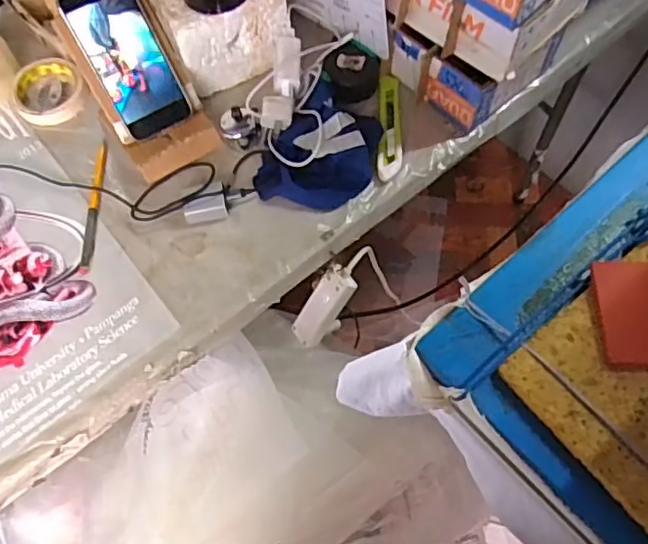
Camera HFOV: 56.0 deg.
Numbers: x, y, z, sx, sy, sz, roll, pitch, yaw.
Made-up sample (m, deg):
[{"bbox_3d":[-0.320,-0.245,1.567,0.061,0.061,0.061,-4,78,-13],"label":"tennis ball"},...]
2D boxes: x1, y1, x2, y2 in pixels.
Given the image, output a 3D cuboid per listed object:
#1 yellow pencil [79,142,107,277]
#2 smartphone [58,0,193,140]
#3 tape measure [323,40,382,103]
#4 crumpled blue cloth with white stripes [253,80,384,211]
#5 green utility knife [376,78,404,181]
[{"bbox_3d":[-0.271,-0.080,0.718,0.014,0.004,0.178,-3,64,1],"label":"yellow pencil"},{"bbox_3d":[-0.217,-0.237,0.677,0.077,0.165,0.010,-30,24,-12],"label":"smartphone"},{"bbox_3d":[0.036,-0.248,0.759,0.071,0.041,0.067,1,64,2],"label":"tape measure"},{"bbox_3d":[-0.004,-0.150,0.711,0.129,0.048,0.143,12,65,8],"label":"crumpled blue cloth with white stripes"},{"bbox_3d":[0.082,-0.181,0.741,0.030,0.014,0.158,3,64,3],"label":"green utility knife"}]

